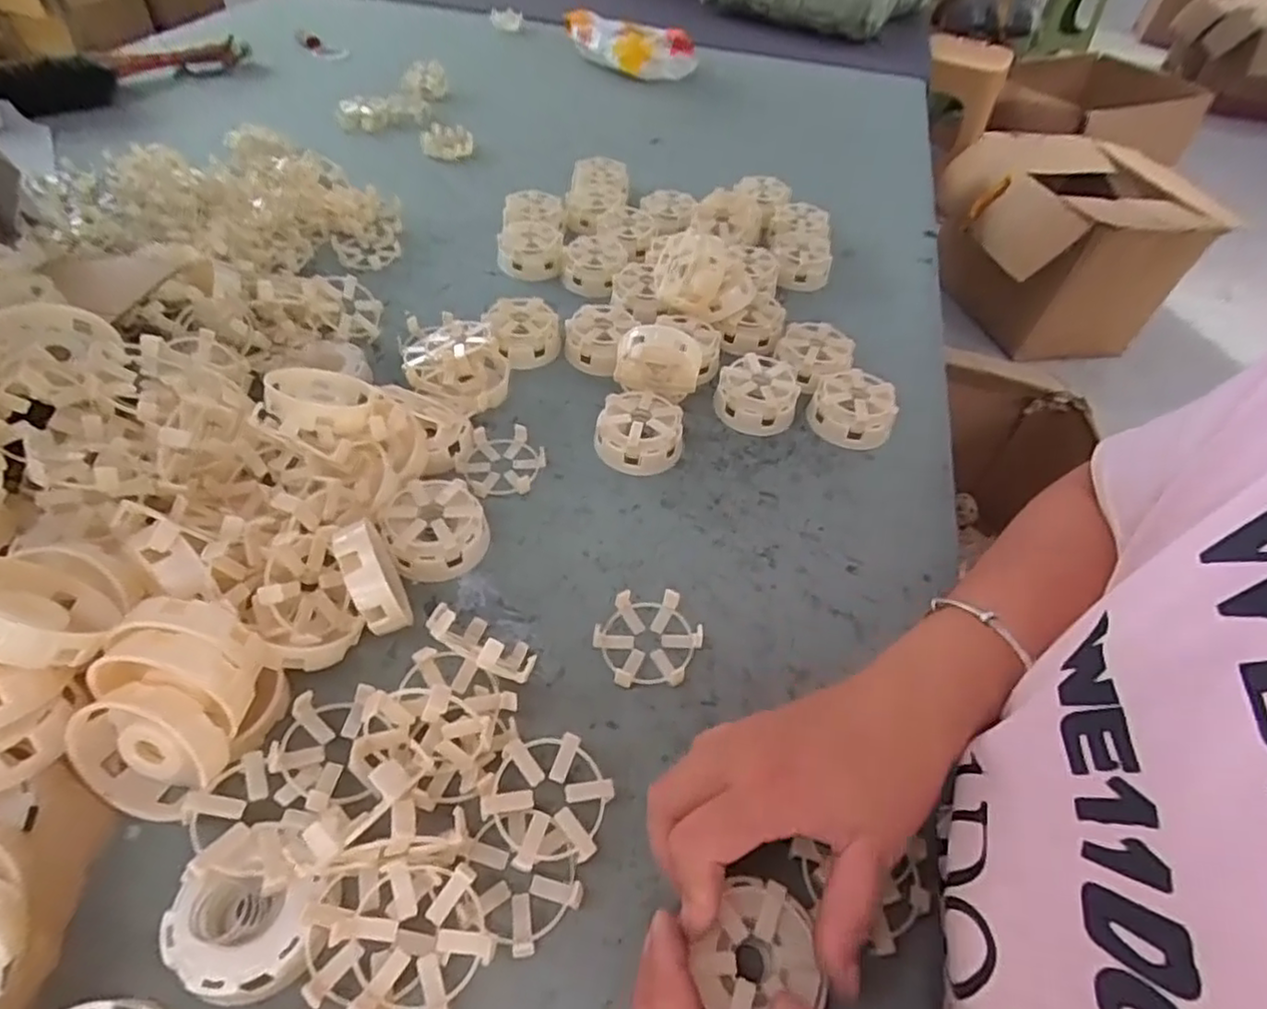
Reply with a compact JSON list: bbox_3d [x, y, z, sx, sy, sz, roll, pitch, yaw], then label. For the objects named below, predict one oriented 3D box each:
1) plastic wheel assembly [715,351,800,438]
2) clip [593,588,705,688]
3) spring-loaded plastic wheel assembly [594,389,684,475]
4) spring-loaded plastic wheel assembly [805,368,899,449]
[{"bbox_3d":[0.102,-0.091,0.546,0.064,0.035,0.063,15,50,7],"label":"plastic wheel assembly"},{"bbox_3d":[0.010,0.081,0.403,0.066,0.015,0.058,4,49,-2],"label":"clip"},{"bbox_3d":[0.004,-0.056,0.509,0.065,0.034,0.058,3,49,-3],"label":"spring-loaded plastic wheel assembly"},{"bbox_3d":[0.180,-0.077,0.543,0.065,0.037,0.061,23,51,14],"label":"spring-loaded plastic wheel assembly"}]

